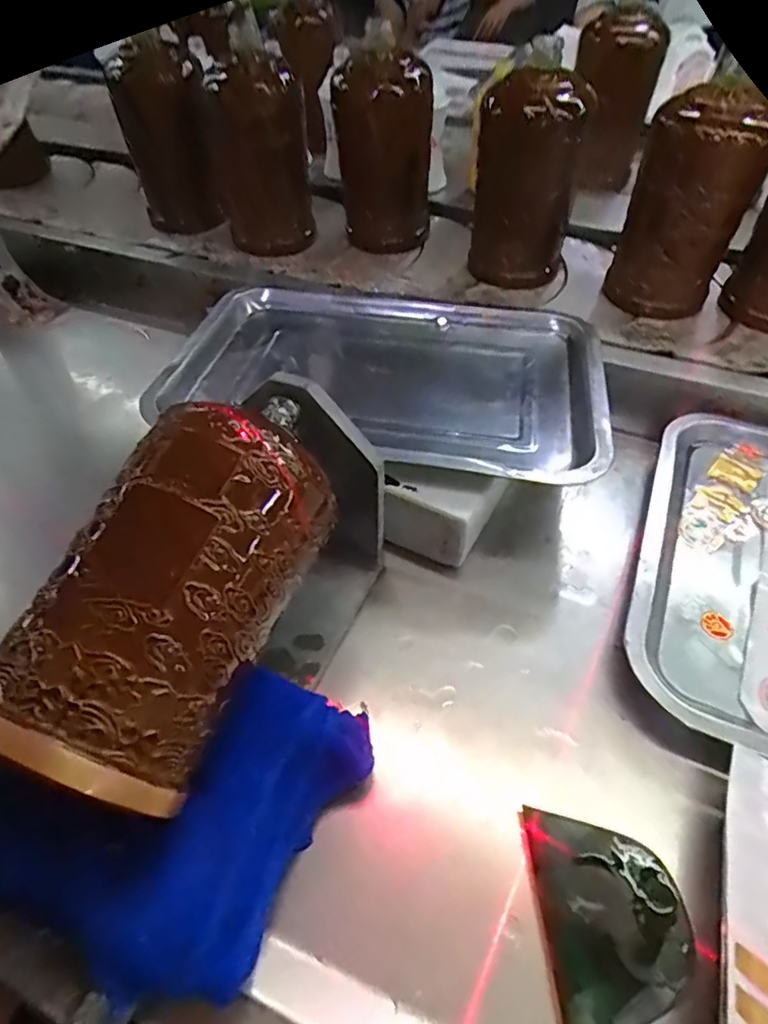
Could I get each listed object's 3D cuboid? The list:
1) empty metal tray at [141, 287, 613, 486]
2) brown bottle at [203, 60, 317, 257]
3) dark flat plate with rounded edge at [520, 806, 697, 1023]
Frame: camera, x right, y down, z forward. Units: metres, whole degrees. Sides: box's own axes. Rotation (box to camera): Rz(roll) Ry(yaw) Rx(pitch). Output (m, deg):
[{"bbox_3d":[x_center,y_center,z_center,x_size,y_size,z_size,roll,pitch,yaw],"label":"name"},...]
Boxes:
[{"bbox_3d":[0.004,-0.101,0.419,0.299,0.029,0.197,11,49,10],"label":"empty metal tray"},{"bbox_3d":[-0.114,-0.334,0.546,0.084,0.146,0.073,10,54,10],"label":"brown bottle"},{"bbox_3d":[0.095,0.169,0.237,0.058,0.005,0.079,-6,50,2],"label":"dark flat plate with rounded edge"}]

